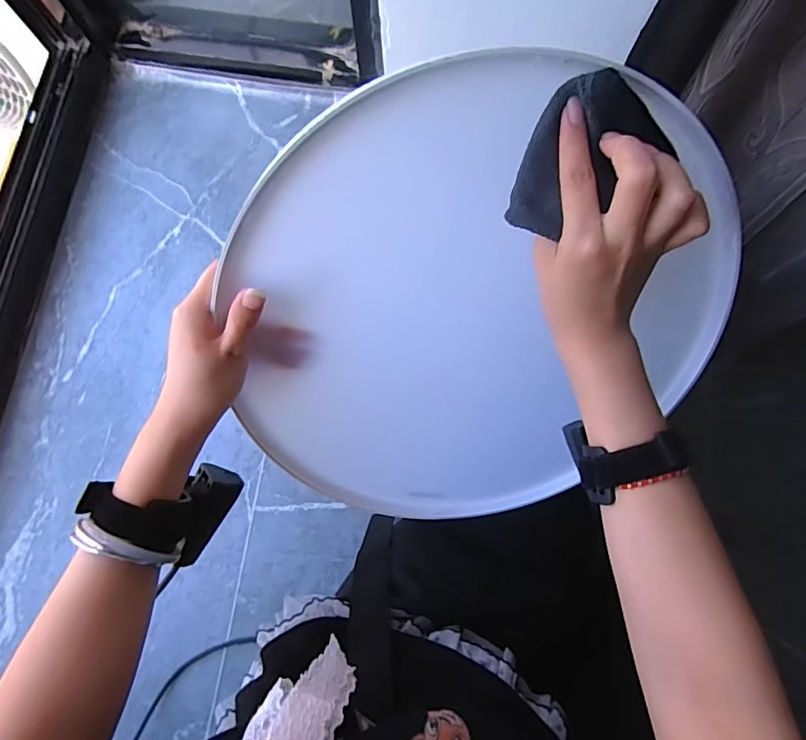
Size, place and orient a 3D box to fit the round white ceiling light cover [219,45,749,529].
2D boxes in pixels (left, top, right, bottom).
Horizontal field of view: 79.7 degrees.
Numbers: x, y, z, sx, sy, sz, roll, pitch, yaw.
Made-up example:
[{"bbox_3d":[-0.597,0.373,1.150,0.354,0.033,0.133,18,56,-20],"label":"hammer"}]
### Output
[{"bbox_3d":[0.045,-0.027,0.354,0.336,0.031,0.355,-3,126,-5],"label":"round white ceiling light cover"}]

